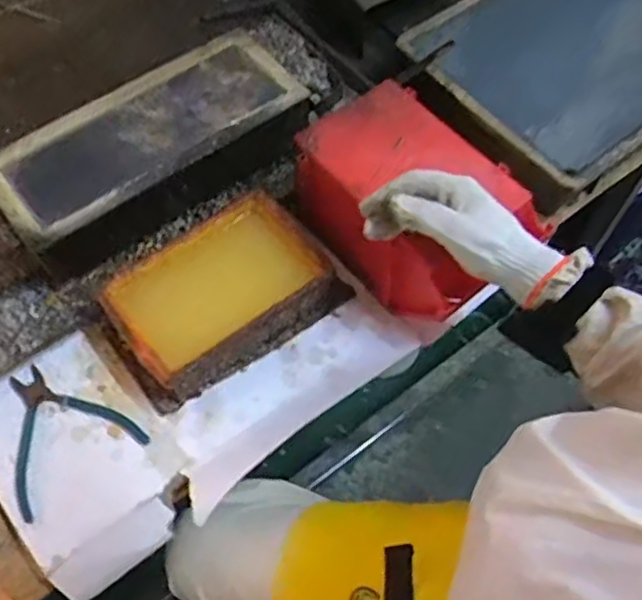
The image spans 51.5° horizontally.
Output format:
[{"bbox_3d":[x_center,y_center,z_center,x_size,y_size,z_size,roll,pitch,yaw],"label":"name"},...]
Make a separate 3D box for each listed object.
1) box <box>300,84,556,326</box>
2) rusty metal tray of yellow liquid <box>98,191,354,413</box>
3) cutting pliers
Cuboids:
[{"bbox_3d":[0.094,-0.095,0.683,0.139,0.118,0.229,-35,67,-17],"label":"box"},{"bbox_3d":[-0.097,-0.008,0.675,0.229,0.065,0.138,-34,66,-17],"label":"rusty metal tray of yellow liquid"},{"bbox_3d":[-0.252,0.118,0.639,0.122,0.005,0.134,-32,66,-16],"label":"cutting pliers"}]

